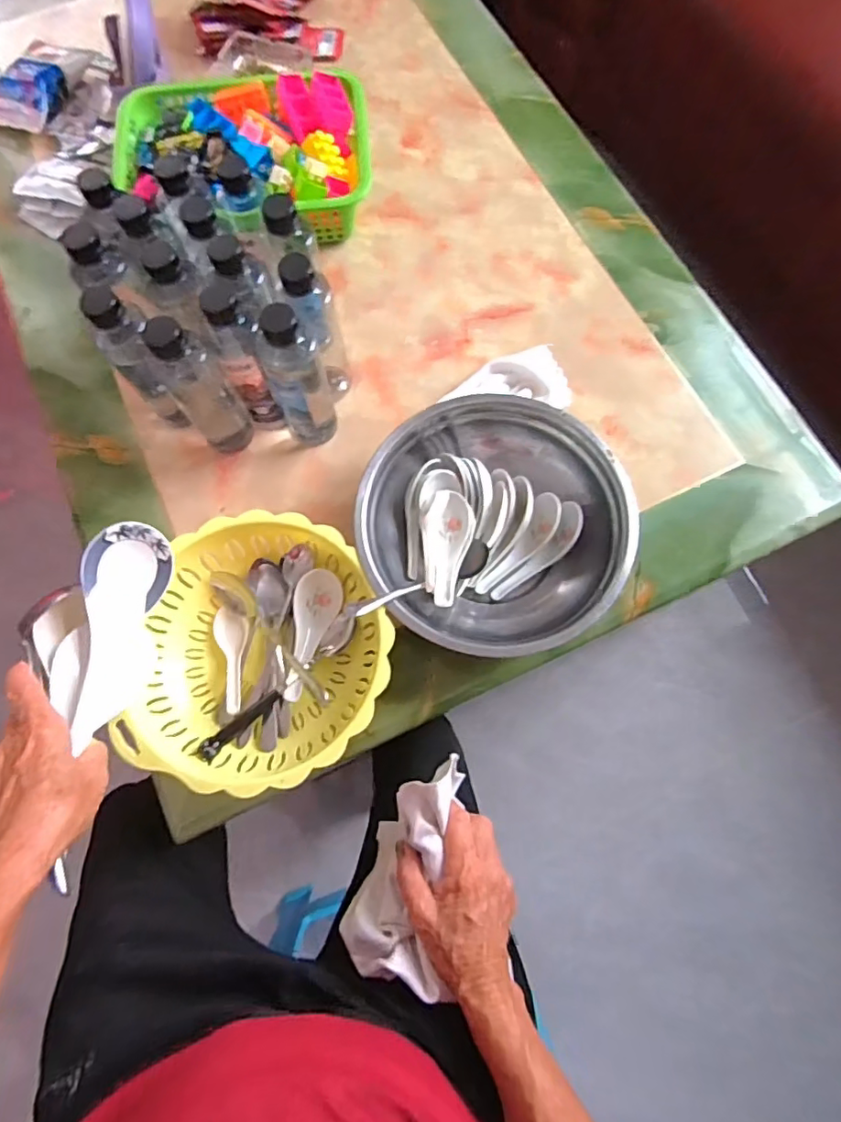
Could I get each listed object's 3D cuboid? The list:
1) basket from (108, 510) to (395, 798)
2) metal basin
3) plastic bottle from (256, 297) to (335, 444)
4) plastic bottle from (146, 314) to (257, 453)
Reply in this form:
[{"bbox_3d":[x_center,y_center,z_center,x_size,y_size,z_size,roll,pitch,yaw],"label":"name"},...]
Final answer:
[{"bbox_3d":[-0.142,0.084,0.535,0.228,0.072,0.244,4,73,2],"label":"basket"},{"bbox_3d":[0.072,-0.033,0.563,0.250,0.076,0.247,0,73,1],"label":"metal basin"},{"bbox_3d":[-0.121,-0.174,0.556,0.057,0.177,0.047,-16,74,-3],"label":"plastic bottle"},{"bbox_3d":[-0.218,-0.172,0.551,0.053,0.176,0.058,-33,75,-8],"label":"plastic bottle"}]

